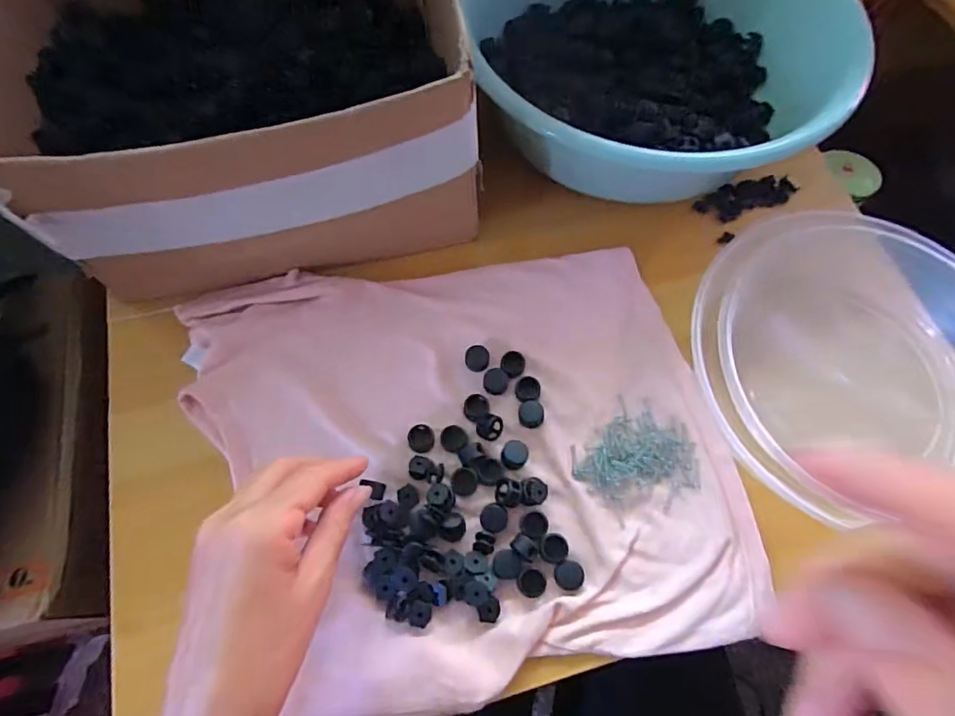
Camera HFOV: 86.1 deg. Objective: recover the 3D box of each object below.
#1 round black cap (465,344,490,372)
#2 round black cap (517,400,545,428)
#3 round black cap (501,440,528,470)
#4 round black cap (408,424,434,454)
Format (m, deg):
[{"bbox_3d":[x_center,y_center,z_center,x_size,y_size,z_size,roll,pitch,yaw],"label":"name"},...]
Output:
[{"bbox_3d":[0.000,0.000,0.356,0.016,0.004,0.018,-1,68,-3],"label":"round black cap"},{"bbox_3d":[0.036,0.038,0.343,0.017,0.005,0.018,1,68,-2],"label":"round black cap"},{"bbox_3d":[0.024,0.062,0.332,0.017,0.007,0.019,16,68,4],"label":"round black cap"},{"bbox_3d":[-0.037,0.053,0.336,0.017,0.006,0.018,1,68,-2],"label":"round black cap"}]

